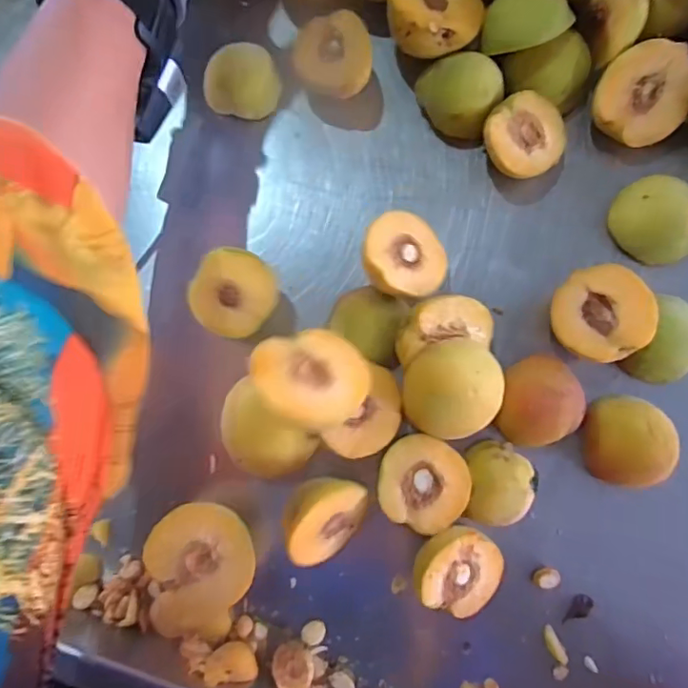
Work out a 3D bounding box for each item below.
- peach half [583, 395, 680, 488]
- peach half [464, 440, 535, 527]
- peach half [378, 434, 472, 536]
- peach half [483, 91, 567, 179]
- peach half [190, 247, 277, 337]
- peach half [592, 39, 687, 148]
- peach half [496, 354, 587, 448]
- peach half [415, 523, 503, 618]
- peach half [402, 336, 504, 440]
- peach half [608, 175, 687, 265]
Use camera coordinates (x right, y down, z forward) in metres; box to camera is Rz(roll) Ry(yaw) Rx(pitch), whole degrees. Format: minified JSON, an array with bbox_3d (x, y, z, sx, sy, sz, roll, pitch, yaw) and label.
[{"bbox_3d":[0.192,0.065,0.357,0.056,0.030,0.058,5,84,3],"label":"peach half"},{"bbox_3d":[0.105,0.093,0.357,0.042,0.027,0.052,1,84,3],"label":"peach half"},{"bbox_3d":[0.052,0.090,0.347,0.056,0.024,0.056,0,84,2],"label":"peach half"},{"bbox_3d":[0.126,-0.144,0.374,0.055,0.036,0.060,0,84,2],"label":"peach half"},{"bbox_3d":[-0.075,-0.035,0.365,0.057,0.029,0.057,-2,101,-9],"label":"peach half"},{"bbox_3d":[0.206,-0.171,0.365,0.062,0.022,0.062,1,112,3],"label":"peach half"},{"bbox_3d":[0.132,0.039,0.357,0.053,0.024,0.059,8,84,3],"label":"peach half"},{"bbox_3d":[0.073,0.145,0.342,0.059,0.029,0.055,36,93,-11],"label":"peach half"},{"bbox_3d":[0.071,0.029,0.339,0.062,0.025,0.062,0,84,2],"label":"peach half"},{"bbox_3d":[0.218,-0.085,0.369,0.056,0.022,0.056,0,84,2],"label":"peach half"}]

